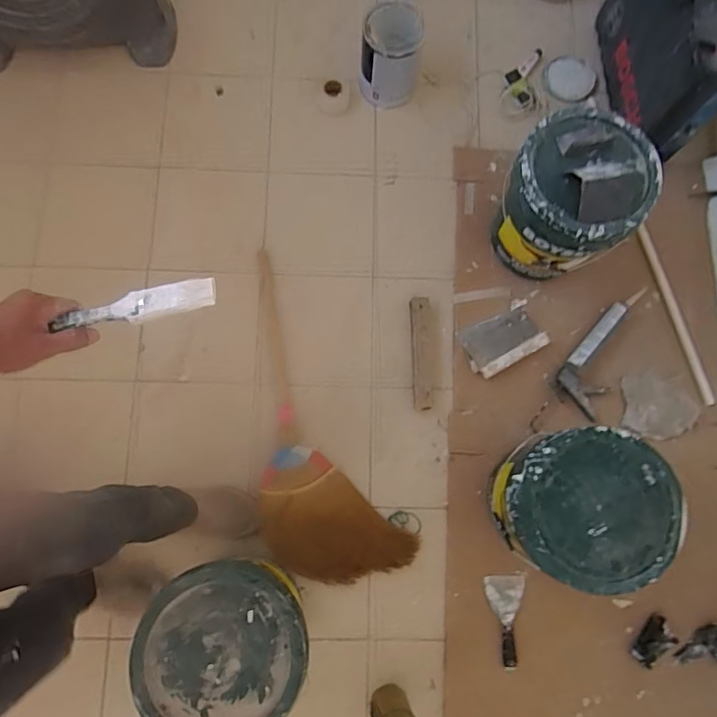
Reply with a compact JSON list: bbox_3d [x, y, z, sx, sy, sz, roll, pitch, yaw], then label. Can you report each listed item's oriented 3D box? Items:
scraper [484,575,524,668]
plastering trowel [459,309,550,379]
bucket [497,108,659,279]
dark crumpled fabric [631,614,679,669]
[{"bbox_3d":[0.372,0.646,1.297,0.094,0.024,0.212,-5,79,-2],"label":"scraper"},{"bbox_3d":[0.393,-0.050,1.431,0.217,0.042,0.147,-25,80,-5],"label":"plastering trowel"},{"bbox_3d":[0.512,-0.379,1.303,0.297,0.356,0.288,0,79,-2],"label":"bucket"},{"bbox_3d":[0.730,0.701,1.298,0.121,0.019,0.081,-44,82,-8],"label":"dark crumpled fabric"}]

